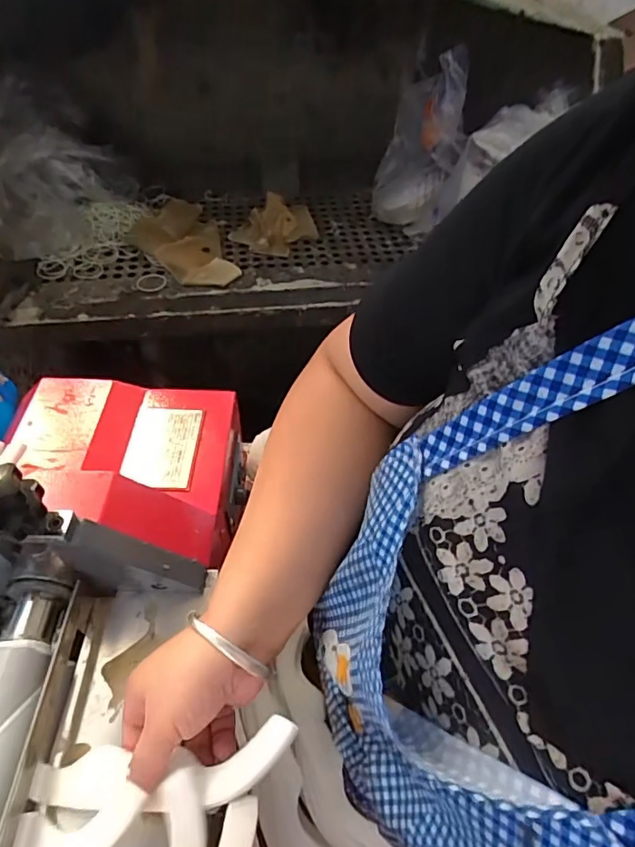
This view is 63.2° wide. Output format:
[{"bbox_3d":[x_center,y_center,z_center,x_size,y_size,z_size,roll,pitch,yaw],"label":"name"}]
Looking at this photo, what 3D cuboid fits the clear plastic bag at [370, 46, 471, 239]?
[{"bbox_3d":[0.168,-0.446,0.856,0.127,0.233,0.139,1,56,-1],"label":"clear plastic bag"}]

